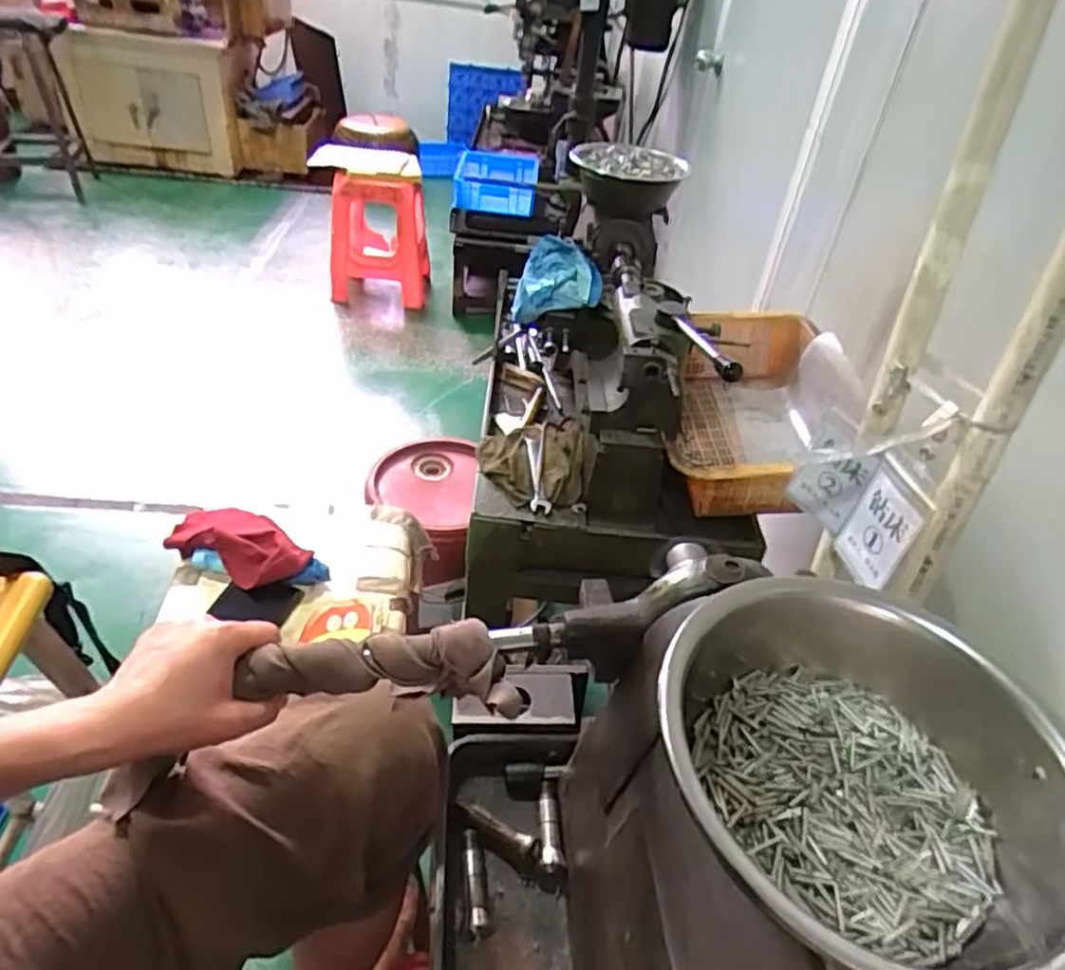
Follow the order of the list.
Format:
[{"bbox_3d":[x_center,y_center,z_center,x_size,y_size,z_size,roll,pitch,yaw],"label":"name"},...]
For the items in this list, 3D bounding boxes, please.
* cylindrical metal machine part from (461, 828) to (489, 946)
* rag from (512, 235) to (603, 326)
[{"bbox_3d":[-0.045,0.307,0.532,0.017,0.020,0.071,0,39,-9],"label":"cylindrical metal machine part"},{"bbox_3d":[0.038,-0.273,0.938,0.106,0.077,0.109,13,39,7],"label":"rag"}]

